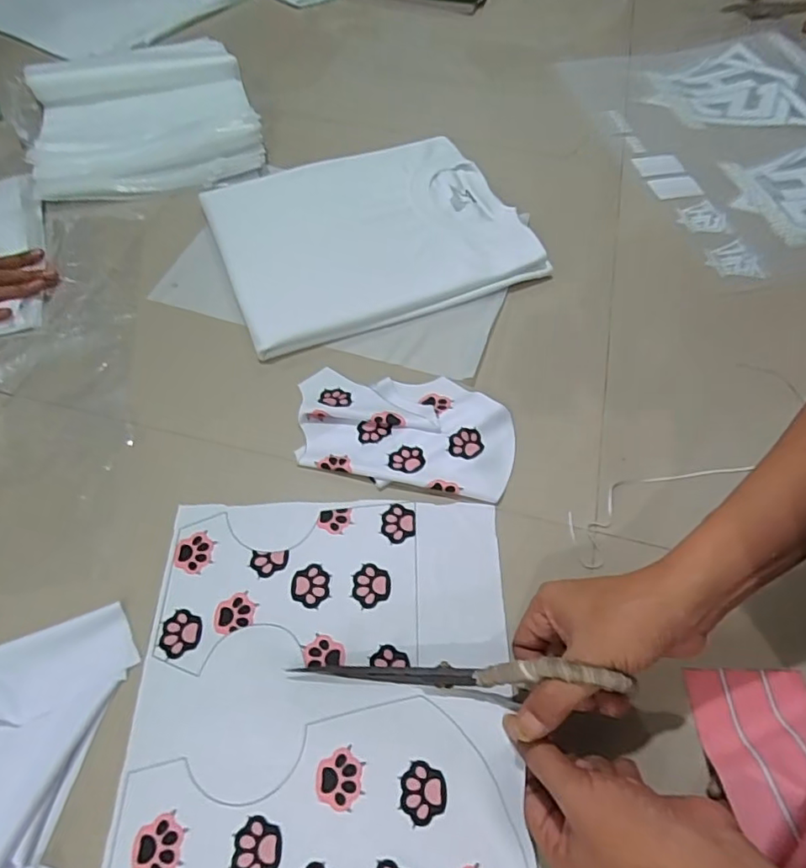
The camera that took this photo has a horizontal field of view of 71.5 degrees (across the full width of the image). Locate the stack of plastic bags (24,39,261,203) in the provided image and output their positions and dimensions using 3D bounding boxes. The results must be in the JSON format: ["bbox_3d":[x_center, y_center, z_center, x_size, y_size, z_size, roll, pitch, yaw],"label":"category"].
[{"bbox_3d":[-0.397,-0.500,0.848,0.316,0.032,0.394,-16,59,-11],"label":"stack of plastic bags"}]

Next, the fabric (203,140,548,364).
[{"bbox_3d":[-0.044,-0.270,0.732,0.370,0.029,0.311,-20,60,-14],"label":"fabric"}]

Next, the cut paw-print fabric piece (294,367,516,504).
[{"bbox_3d":[0.003,-0.005,0.572,0.217,0.010,0.134,7,57,3],"label":"cut paw-print fabric piece"}]

